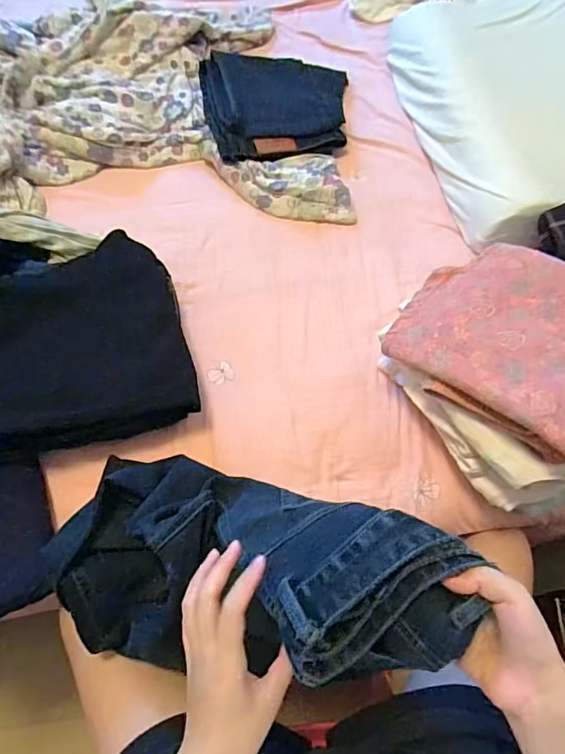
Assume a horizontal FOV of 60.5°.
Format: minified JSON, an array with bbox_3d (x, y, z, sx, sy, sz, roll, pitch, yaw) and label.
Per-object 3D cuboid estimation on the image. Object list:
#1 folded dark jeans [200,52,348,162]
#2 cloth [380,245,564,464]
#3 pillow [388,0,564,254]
[{"bbox_3d":[-0.010,-0.502,0.899,0.272,0.068,0.235,-3,64,-2],"label":"folded dark jeans"},{"bbox_3d":[0.271,-0.040,0.545,0.205,0.039,0.276,-42,54,-11],"label":"cloth"},{"bbox_3d":[0.425,-0.499,0.873,0.341,0.130,0.581,-10,64,-5],"label":"pillow"}]

